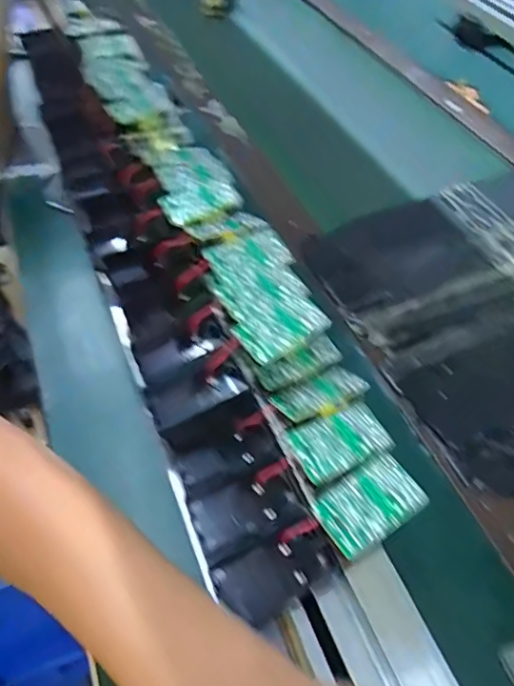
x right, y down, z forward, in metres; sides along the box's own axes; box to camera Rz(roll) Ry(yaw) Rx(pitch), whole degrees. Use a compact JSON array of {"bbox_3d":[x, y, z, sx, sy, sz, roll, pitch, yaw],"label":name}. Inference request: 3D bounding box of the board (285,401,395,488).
[{"bbox_3d":[0.056,0.065,0.354,0.062,0.004,0.040,-22,58,-16],"label":"board"}]

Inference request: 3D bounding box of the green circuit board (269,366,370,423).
[{"bbox_3d":[0.044,0.036,0.376,0.062,0.004,0.034,-23,39,-16],"label":"green circuit board"}]

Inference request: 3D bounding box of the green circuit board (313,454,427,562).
[{"bbox_3d":[0.070,0.098,0.327,0.063,0.005,0.041,-26,56,-21],"label":"green circuit board"}]

